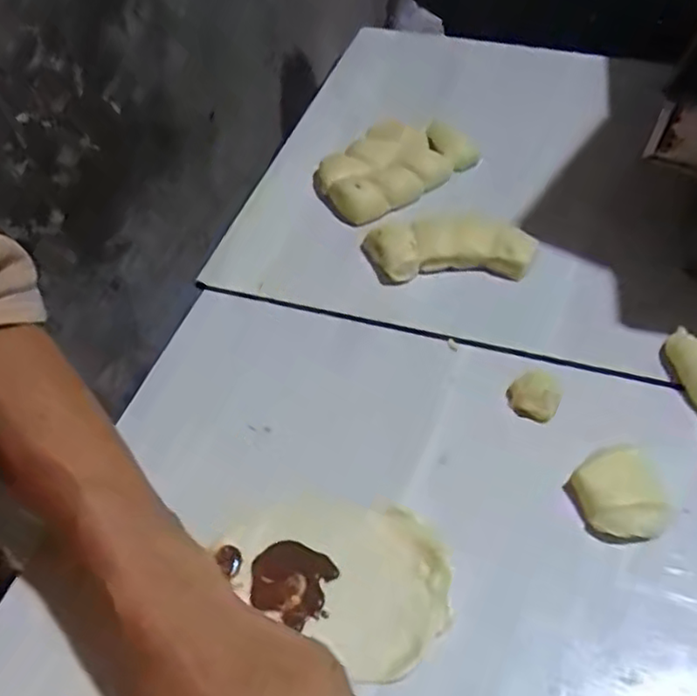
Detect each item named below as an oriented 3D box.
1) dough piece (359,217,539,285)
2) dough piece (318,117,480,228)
[{"bbox_3d":[0.081,-0.081,0.524,0.130,0.032,0.051,-2,48,2],"label":"dough piece"},{"bbox_3d":[0.042,-0.169,0.602,0.152,0.033,0.095,-35,55,-25],"label":"dough piece"}]

